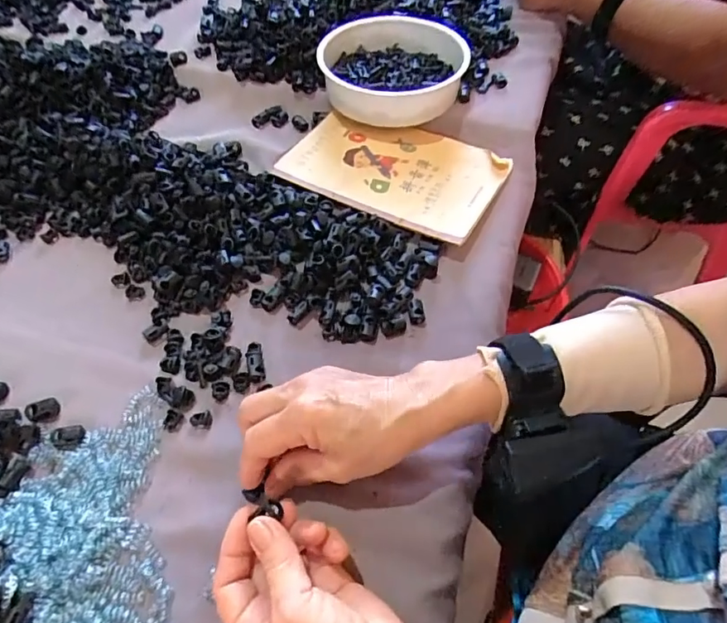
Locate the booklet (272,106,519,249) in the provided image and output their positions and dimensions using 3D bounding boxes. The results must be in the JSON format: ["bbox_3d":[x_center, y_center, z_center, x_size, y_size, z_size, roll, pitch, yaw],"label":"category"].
[{"bbox_3d":[0.033,-0.149,0.510,0.207,0.011,0.145,24,58,16],"label":"booklet"}]

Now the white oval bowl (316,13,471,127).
[{"bbox_3d":[0.030,-0.276,0.571,0.155,0.053,0.171,-11,55,-8],"label":"white oval bowl"}]

